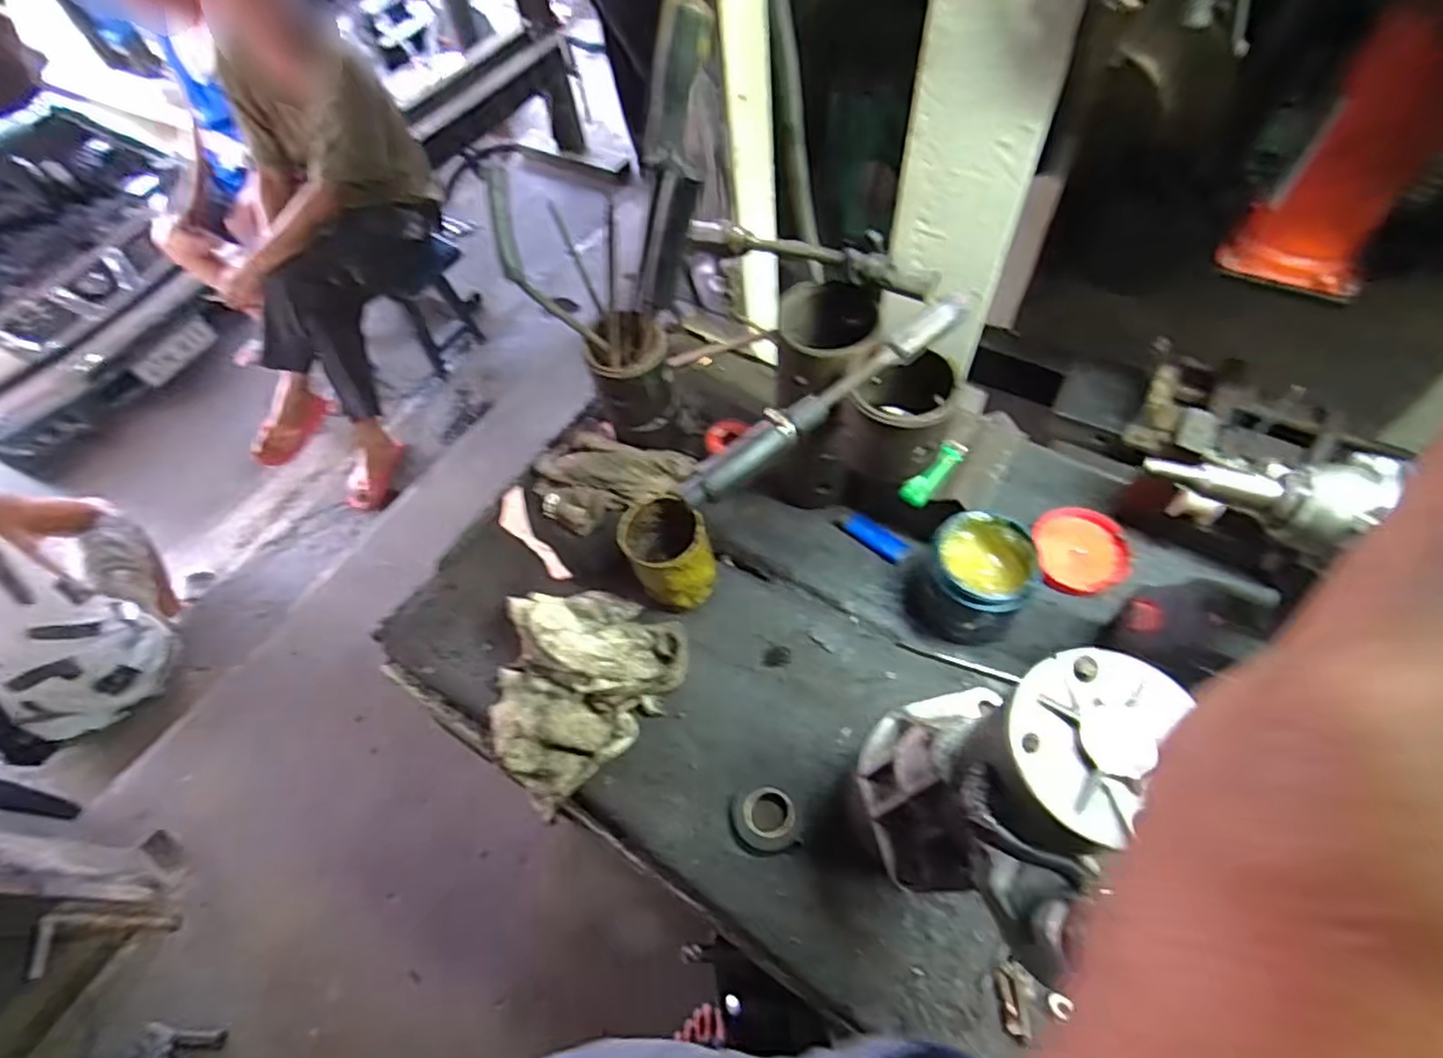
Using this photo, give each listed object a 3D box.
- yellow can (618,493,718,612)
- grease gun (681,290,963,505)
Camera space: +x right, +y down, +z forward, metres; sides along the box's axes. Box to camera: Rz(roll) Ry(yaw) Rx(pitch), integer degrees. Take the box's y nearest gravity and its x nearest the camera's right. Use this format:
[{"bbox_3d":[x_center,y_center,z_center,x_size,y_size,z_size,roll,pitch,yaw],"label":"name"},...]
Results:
[{"bbox_3d":[-0.048,0.028,0.656,0.081,0.114,0.082,-2,59,4],"label":"yellow can"},{"bbox_3d":[0.082,-0.101,0.499,0.260,0.029,0.025,-34,62,-15],"label":"grease gun"}]

